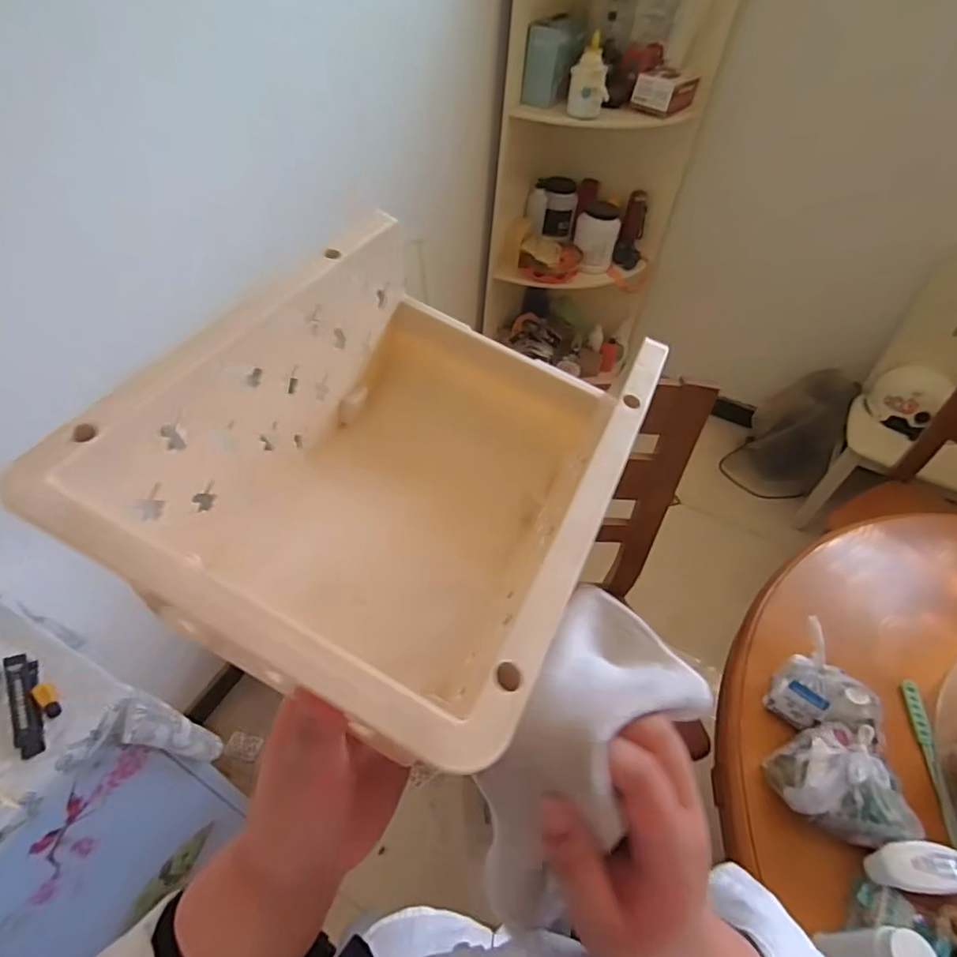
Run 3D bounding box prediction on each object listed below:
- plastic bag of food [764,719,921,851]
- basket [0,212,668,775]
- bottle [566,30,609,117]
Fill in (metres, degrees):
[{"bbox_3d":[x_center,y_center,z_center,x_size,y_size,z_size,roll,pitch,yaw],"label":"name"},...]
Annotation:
[{"bbox_3d":[0.468,0.393,0.695,0.137,0.104,0.137,-4,49,-9],"label":"plastic bag of food"},{"bbox_3d":[-0.030,-0.003,0.289,0.191,0.134,0.253,23,50,14],"label":"basket"},{"bbox_3d":[0.320,-1.130,1.535,0.112,0.163,0.103,15,49,7],"label":"bottle"}]

